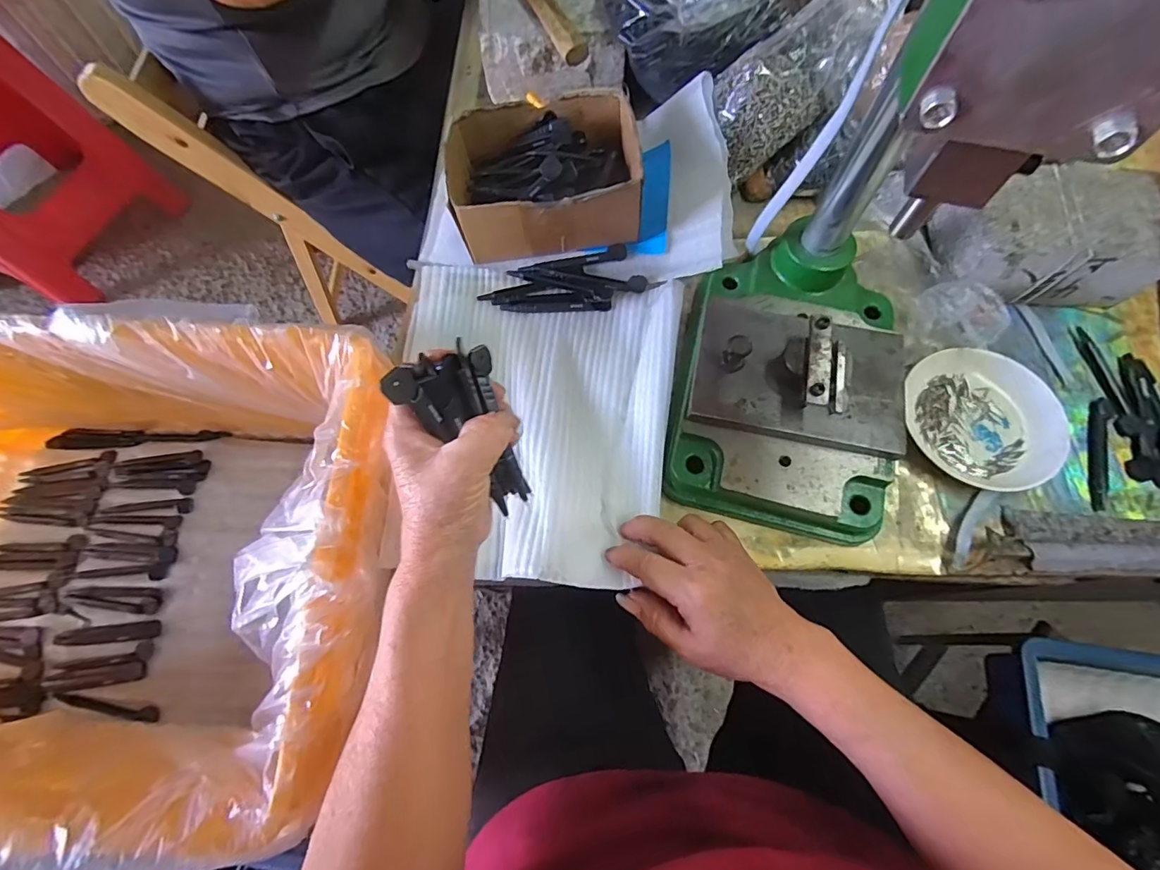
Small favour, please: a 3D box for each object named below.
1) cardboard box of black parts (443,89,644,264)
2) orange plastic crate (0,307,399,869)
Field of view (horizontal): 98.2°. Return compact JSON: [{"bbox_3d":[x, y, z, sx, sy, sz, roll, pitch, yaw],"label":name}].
[{"bbox_3d":[-0.030,-0.236,0.464,0.166,0.073,0.130,-5,69,-2],"label":"cardboard box of black parts"},{"bbox_3d":[-0.399,0.104,0.434,0.495,0.232,0.354,3,69,2],"label":"orange plastic crate"}]

